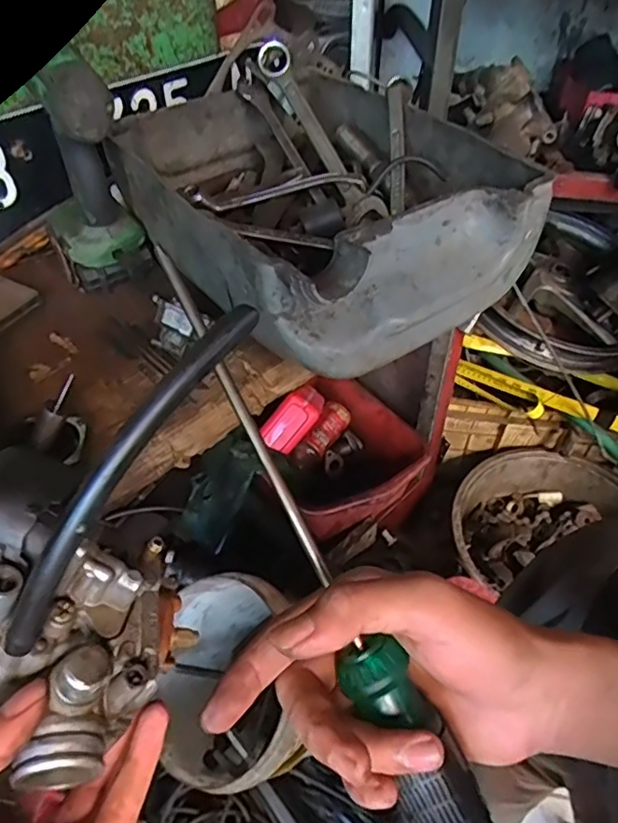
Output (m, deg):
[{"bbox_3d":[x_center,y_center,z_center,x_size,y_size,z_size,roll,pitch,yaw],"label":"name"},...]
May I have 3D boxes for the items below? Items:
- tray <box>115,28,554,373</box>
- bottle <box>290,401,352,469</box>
[{"bbox_3d":[0.001,-0.218,0.593,0.285,0.116,0.392,-28,54,-23],"label":"tray"},{"bbox_3d":[0.022,0.045,1.005,0.047,0.046,0.138,27,53,22],"label":"bottle"}]

